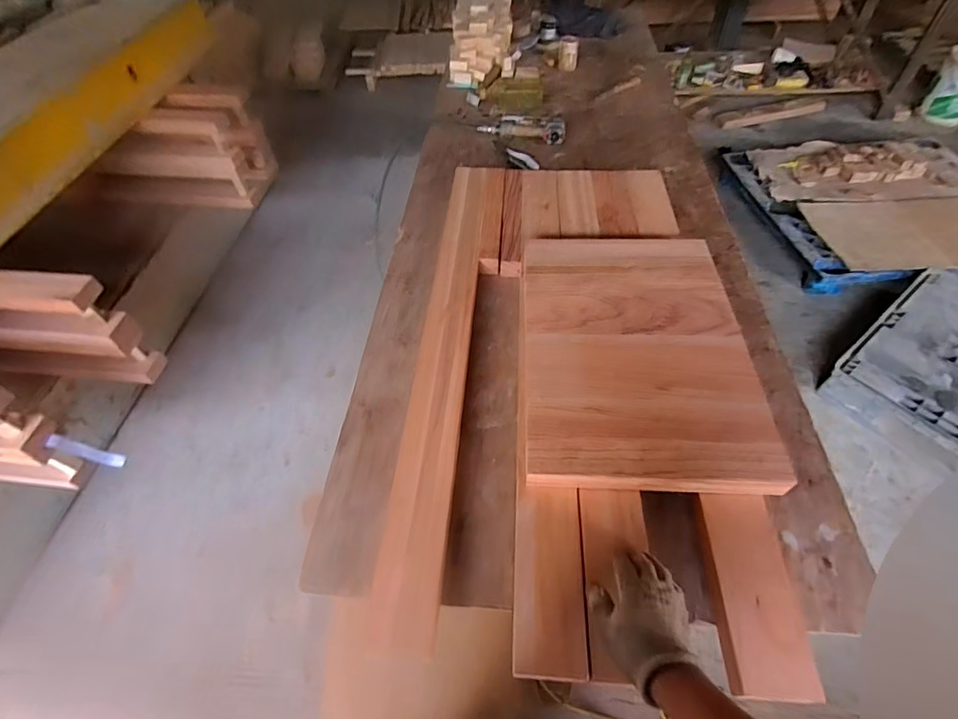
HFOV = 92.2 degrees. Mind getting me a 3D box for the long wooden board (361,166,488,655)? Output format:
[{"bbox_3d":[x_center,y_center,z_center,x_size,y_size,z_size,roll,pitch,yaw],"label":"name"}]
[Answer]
[{"bbox_3d":[-0.061,-0.058,0.918,0.095,0.025,1.085,6,53,0],"label":"long wooden board"}]

